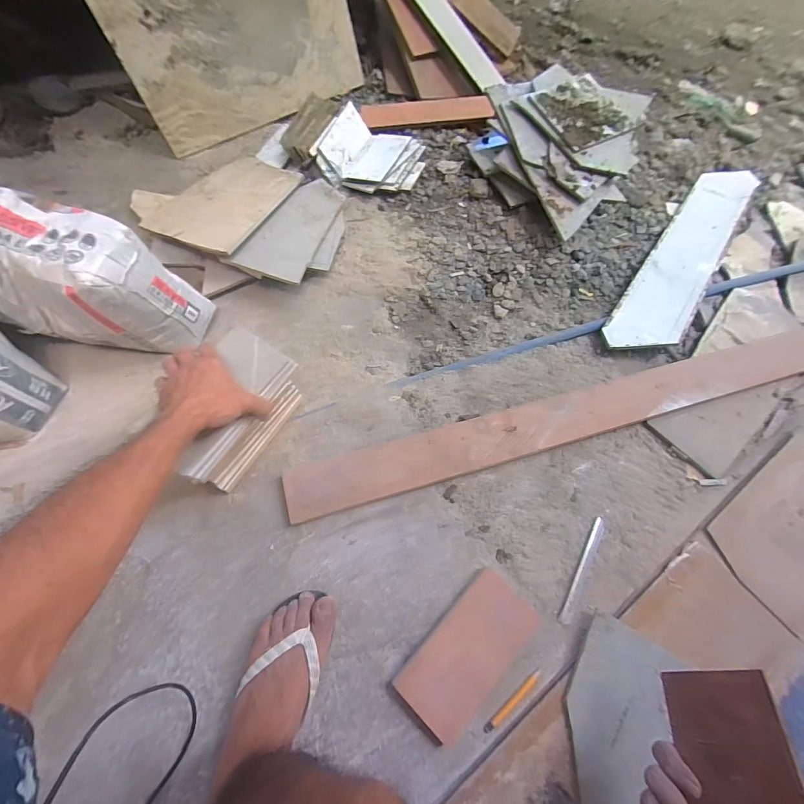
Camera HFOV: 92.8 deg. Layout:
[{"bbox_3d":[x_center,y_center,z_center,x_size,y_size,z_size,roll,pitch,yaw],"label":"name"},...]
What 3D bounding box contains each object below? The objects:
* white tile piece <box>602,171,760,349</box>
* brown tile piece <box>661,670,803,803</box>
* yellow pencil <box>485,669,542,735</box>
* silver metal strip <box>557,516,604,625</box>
[{"bbox_3d":[0.676,-0.355,0.901,0.136,0.017,0.743,31,66,23],"label":"white tile piece"},{"bbox_3d":[0.314,0.364,0.353,0.008,0.100,0.196,32,44,-15],"label":"brown tile piece"},{"bbox_3d":[0.150,0.403,0.516,0.104,0.005,0.010,-33,70,-16],"label":"yellow pencil"},{"bbox_3d":[0.285,0.260,0.602,0.017,0.006,0.175,30,67,10],"label":"silver metal strip"}]

